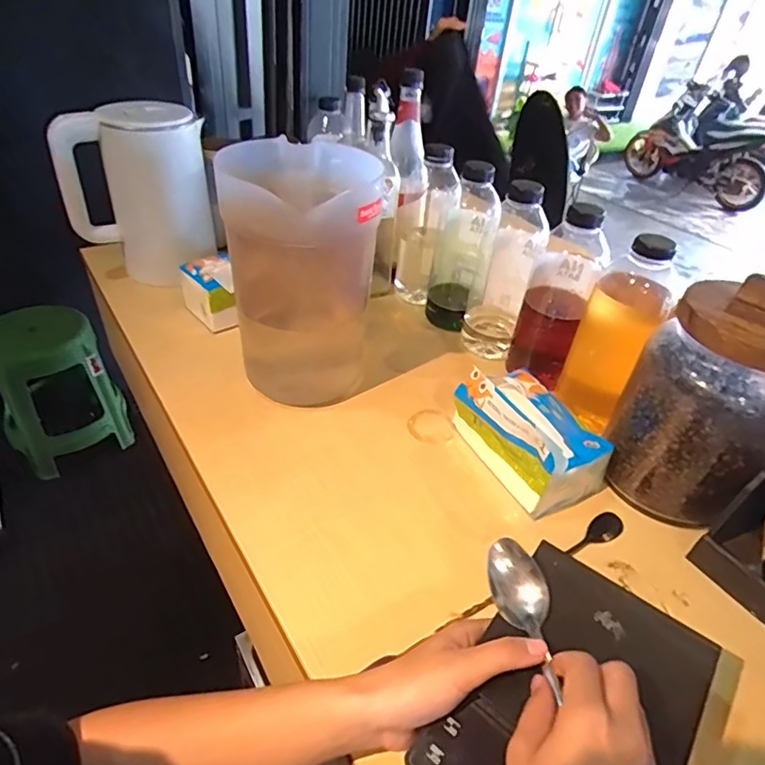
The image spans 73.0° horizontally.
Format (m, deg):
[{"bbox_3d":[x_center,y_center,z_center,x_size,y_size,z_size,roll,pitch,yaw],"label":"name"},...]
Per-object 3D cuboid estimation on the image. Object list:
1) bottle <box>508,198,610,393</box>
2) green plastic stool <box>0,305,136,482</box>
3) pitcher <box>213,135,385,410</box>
[{"bbox_3d":[0.218,-0.111,0.642,0.074,0.229,0.077,18,40,14],"label":"bottle"},{"bbox_3d":[-1.082,0.003,1.678,0.321,0.459,0.338,-29,51,-36],"label":"green plastic stool"},{"bbox_3d":[-0.089,-0.105,0.581,0.143,0.267,0.161,-10,42,-20],"label":"pitcher"}]

